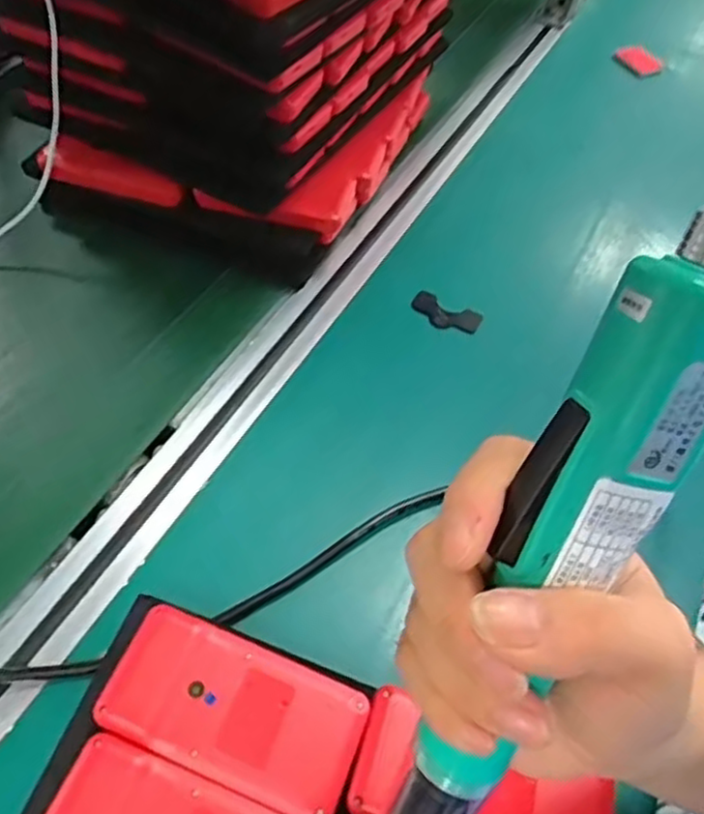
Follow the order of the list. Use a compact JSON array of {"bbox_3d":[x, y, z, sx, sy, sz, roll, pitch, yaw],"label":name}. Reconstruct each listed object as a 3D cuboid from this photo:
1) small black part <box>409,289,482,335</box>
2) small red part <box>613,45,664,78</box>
[{"bbox_3d":[0.074,-0.073,0.566,0.055,0.013,0.026,18,53,10],"label":"small black part"},{"bbox_3d":[0.357,-0.429,0.895,0.012,0.032,0.081,-18,40,-17],"label":"small red part"}]

